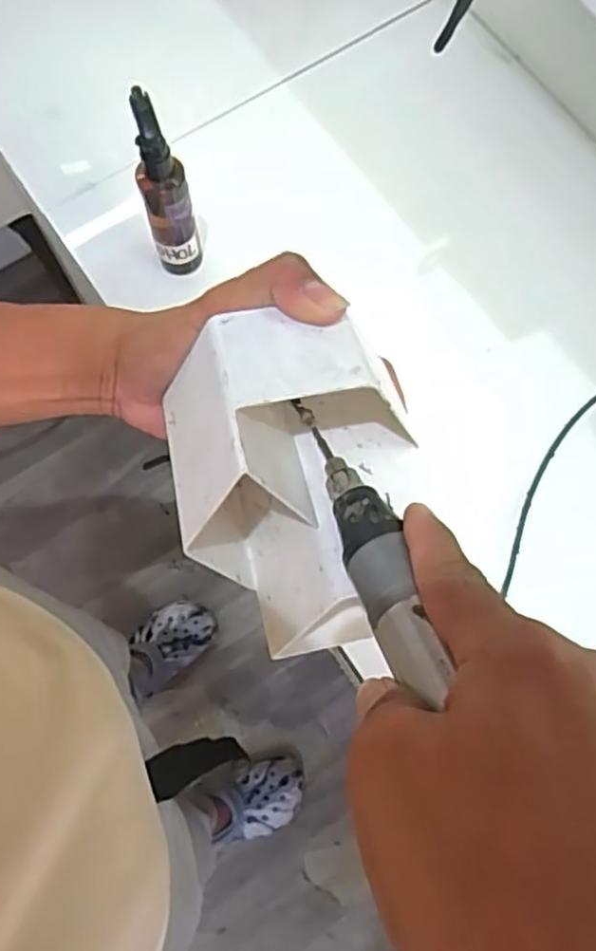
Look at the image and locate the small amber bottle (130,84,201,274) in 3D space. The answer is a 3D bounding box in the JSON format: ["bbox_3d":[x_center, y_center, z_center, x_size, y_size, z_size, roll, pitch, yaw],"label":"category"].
[{"bbox_3d":[-0.106,-0.223,0.550,0.038,0.170,0.038,-16,74,-4],"label":"small amber bottle"}]

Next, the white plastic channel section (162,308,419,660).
[{"bbox_3d":[0.001,-0.002,0.312,0.110,0.107,0.136,-12,56,-4],"label":"white plastic channel section"}]

